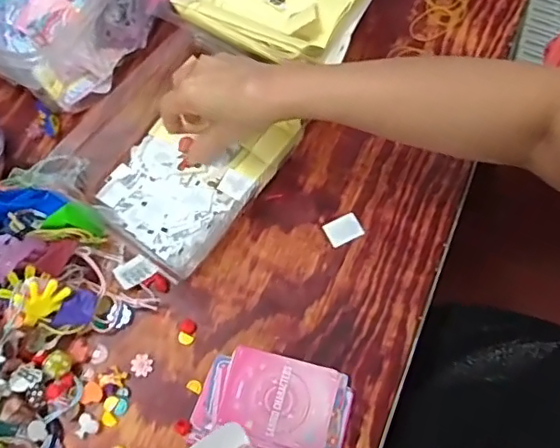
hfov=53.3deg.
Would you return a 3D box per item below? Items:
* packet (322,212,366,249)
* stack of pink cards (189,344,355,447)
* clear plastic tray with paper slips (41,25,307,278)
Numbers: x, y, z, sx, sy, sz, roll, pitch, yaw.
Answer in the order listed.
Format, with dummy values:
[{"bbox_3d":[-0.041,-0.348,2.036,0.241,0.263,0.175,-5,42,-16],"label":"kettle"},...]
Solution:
[{"bbox_3d":[0.060,0.004,0.521,0.033,0.004,0.026,-25,72,-10],"label":"packet"},{"bbox_3d":[-0.005,0.146,0.456,0.121,0.018,0.074,14,70,5],"label":"stack of pink cards"},{"bbox_3d":[-0.101,-0.077,0.522,0.190,0.053,0.194,33,72,13],"label":"clear plastic tray with paper slips"}]

